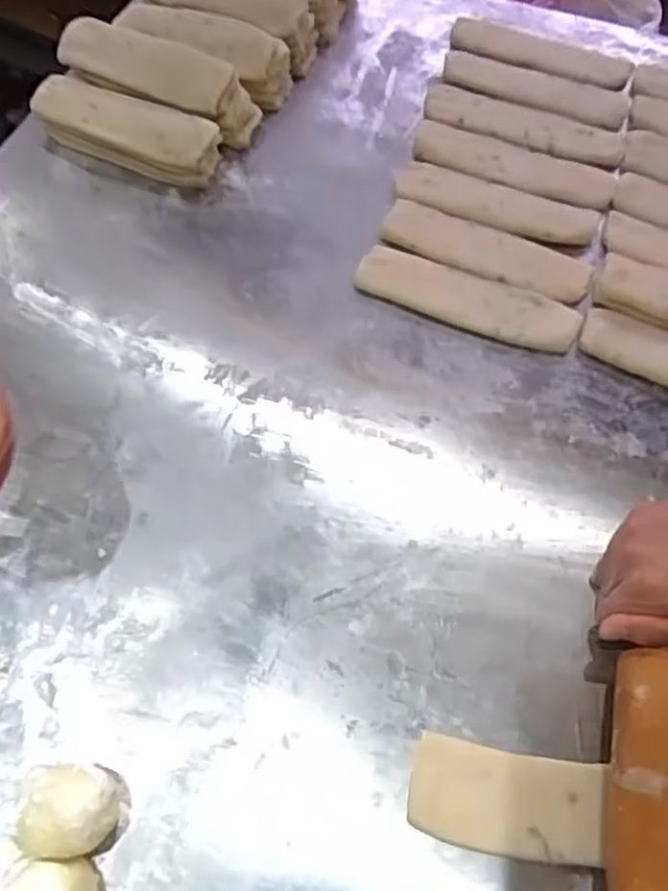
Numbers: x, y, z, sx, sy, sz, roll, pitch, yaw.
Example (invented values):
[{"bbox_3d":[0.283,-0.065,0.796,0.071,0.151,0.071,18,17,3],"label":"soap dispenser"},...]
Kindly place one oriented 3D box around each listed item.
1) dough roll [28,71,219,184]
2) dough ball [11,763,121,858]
[{"bbox_3d":[-0.202,-0.304,0.688,0.194,0.048,0.053,18,64,9],"label":"dough roll"},{"bbox_3d":[-0.155,0.217,0.418,0.056,0.044,0.047,7,63,4],"label":"dough ball"}]

